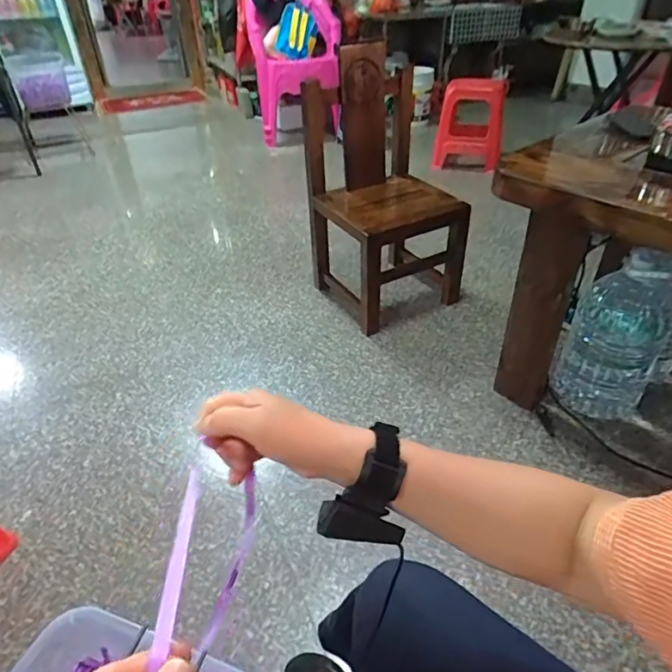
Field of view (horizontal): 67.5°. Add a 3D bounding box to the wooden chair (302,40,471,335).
[{"bbox_3d":[0.165,-0.519,1.775,0.461,0.809,0.583,-19,41,-21],"label":"wooden chair"}]

